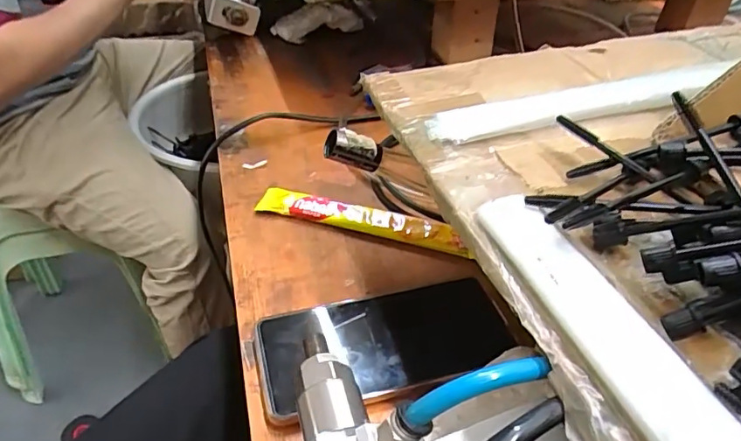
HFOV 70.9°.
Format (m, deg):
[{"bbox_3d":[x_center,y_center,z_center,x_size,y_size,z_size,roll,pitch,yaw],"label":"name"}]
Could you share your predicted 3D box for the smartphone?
[{"bbox_3d":[0.009,0.079,0.340,0.159,0.012,0.075,-9,38,-13],"label":"smartphone"}]

